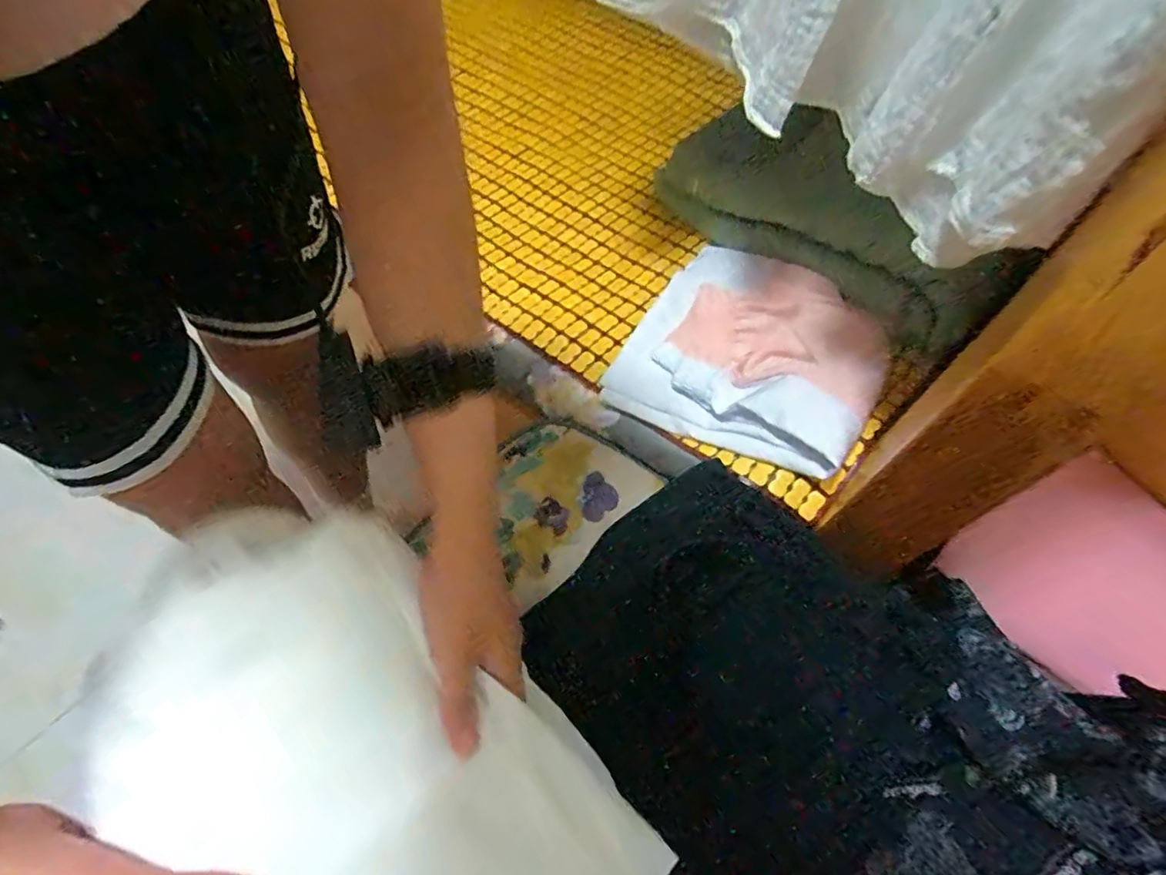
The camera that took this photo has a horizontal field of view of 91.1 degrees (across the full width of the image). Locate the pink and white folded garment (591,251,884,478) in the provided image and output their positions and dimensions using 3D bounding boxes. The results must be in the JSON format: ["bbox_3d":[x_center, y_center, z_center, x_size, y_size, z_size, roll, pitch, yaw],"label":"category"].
[{"bbox_3d":[0.194,-0.114,0.632,0.266,0.053,0.290,23,62,18],"label":"pink and white folded garment"}]

